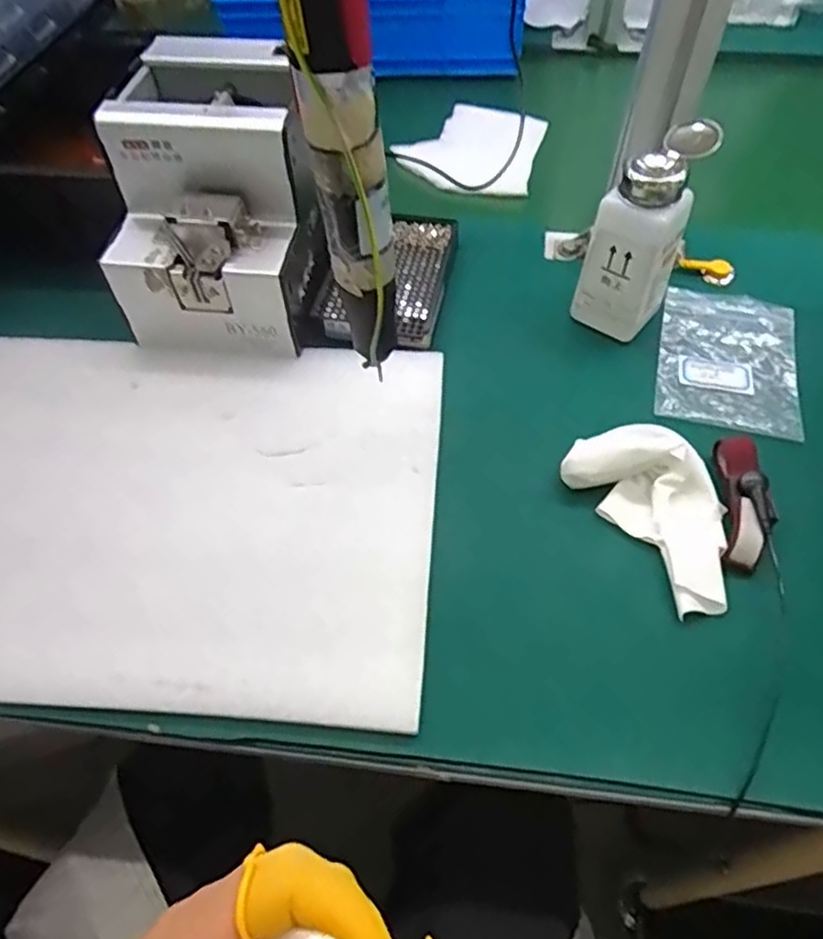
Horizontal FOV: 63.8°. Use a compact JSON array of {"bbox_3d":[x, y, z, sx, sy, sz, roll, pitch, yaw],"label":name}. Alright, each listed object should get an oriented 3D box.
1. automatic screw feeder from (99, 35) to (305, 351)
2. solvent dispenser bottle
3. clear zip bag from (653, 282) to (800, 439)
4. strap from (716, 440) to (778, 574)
[{"bbox_3d":[-0.135,-0.192,0.478,0.124,0.144,0.163,5,53,4],"label":"automatic screw feeder"},{"bbox_3d":[0.159,-0.160,0.461,0.059,0.131,0.067,25,57,18],"label":"solvent dispenser bottle"},{"bbox_3d":[0.228,-0.080,0.475,0.092,0.010,0.132,13,54,10],"label":"clear zip bag"},{"bbox_3d":[0.200,0.018,0.396,0.026,0.017,0.087,8,54,6],"label":"strap"}]

